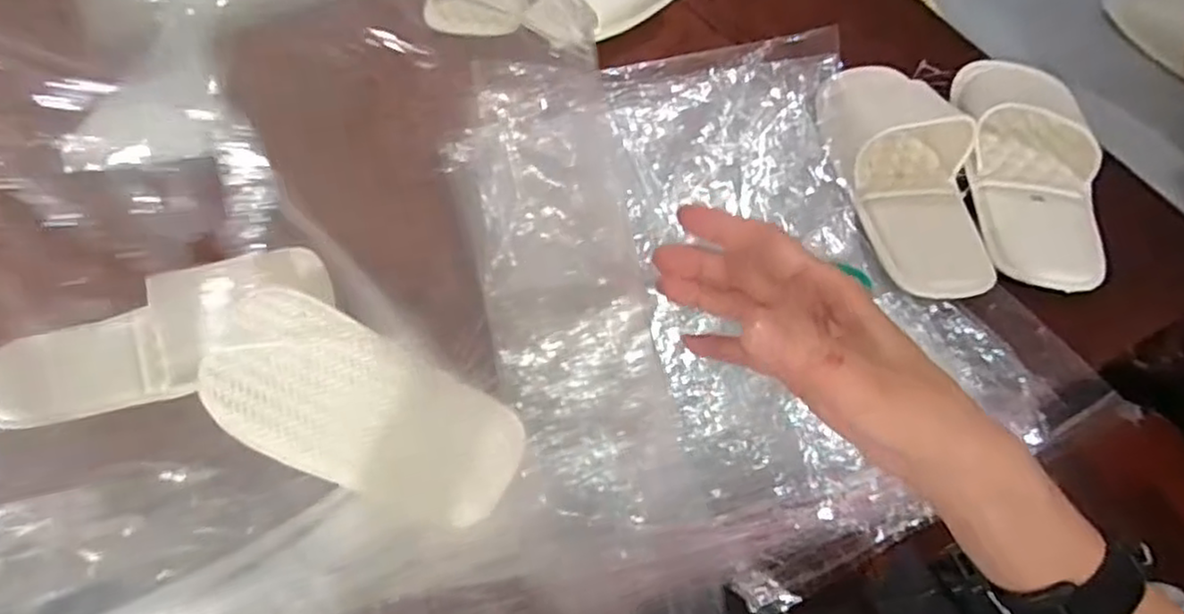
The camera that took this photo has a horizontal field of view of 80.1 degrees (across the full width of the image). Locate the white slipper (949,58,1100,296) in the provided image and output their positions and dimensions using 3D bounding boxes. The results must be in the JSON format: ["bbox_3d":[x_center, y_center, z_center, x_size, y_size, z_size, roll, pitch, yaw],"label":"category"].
[{"bbox_3d":[0.369,-0.124,0.587,0.098,0.029,0.250,5,57,4],"label":"white slipper"}]

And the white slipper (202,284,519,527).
[{"bbox_3d":[-0.148,0.061,0.450,0.228,0.045,0.095,19,59,13],"label":"white slipper"}]

